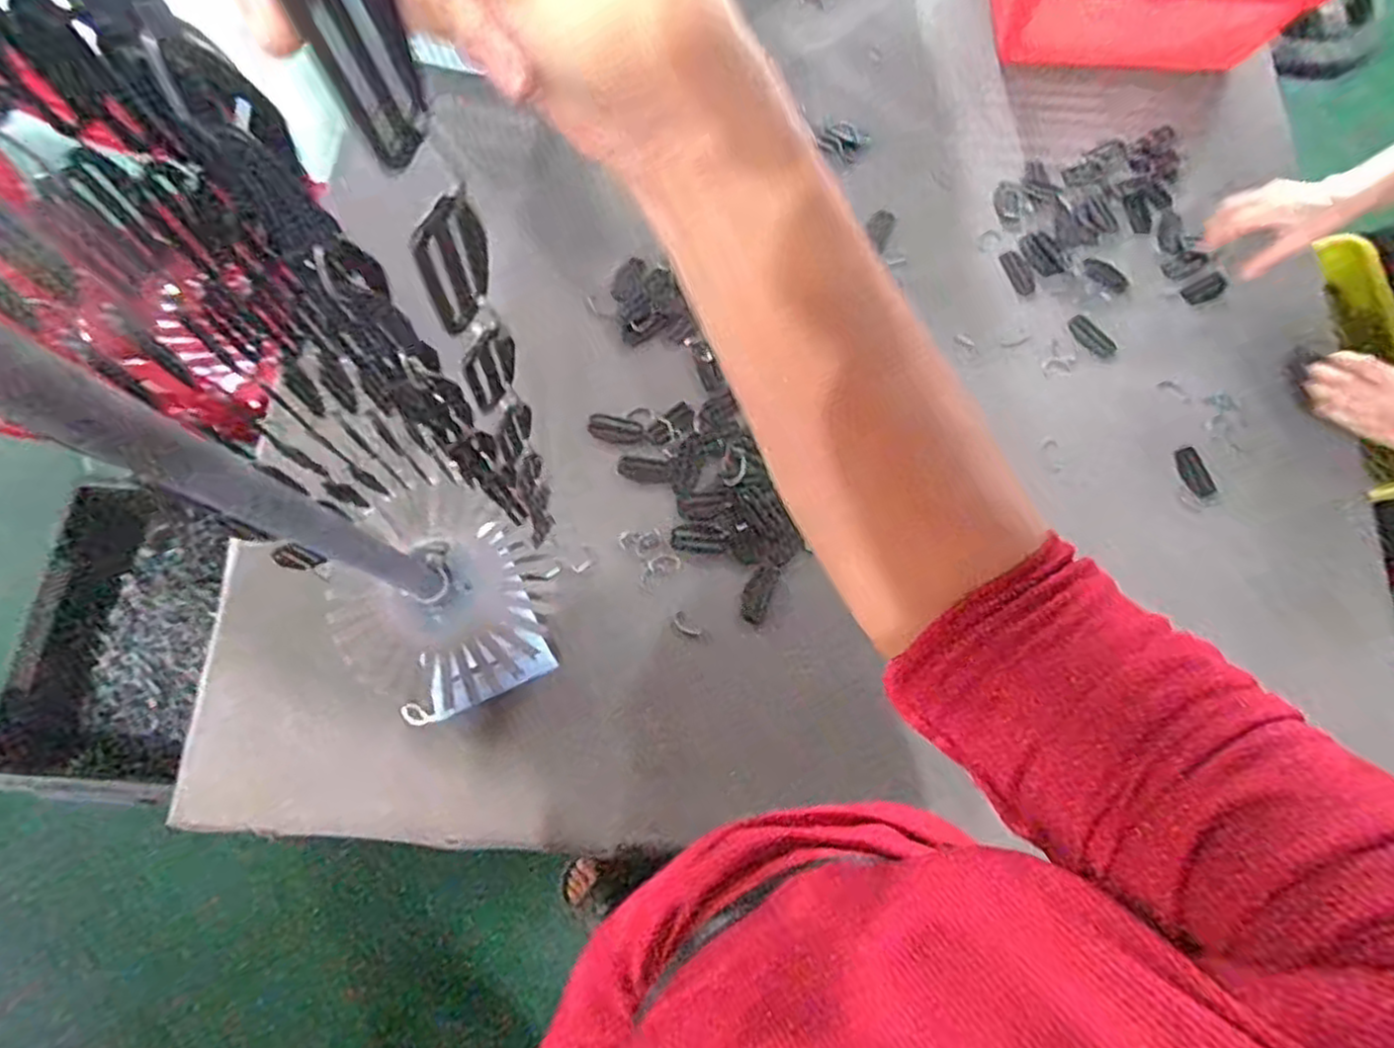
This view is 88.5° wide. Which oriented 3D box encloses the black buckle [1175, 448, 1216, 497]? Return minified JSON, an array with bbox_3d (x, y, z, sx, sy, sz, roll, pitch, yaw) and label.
[{"bbox_3d":[0.558,-0.058,0.802,0.029,0.005,0.057,-18,74,-8],"label":"black buckle"}]

